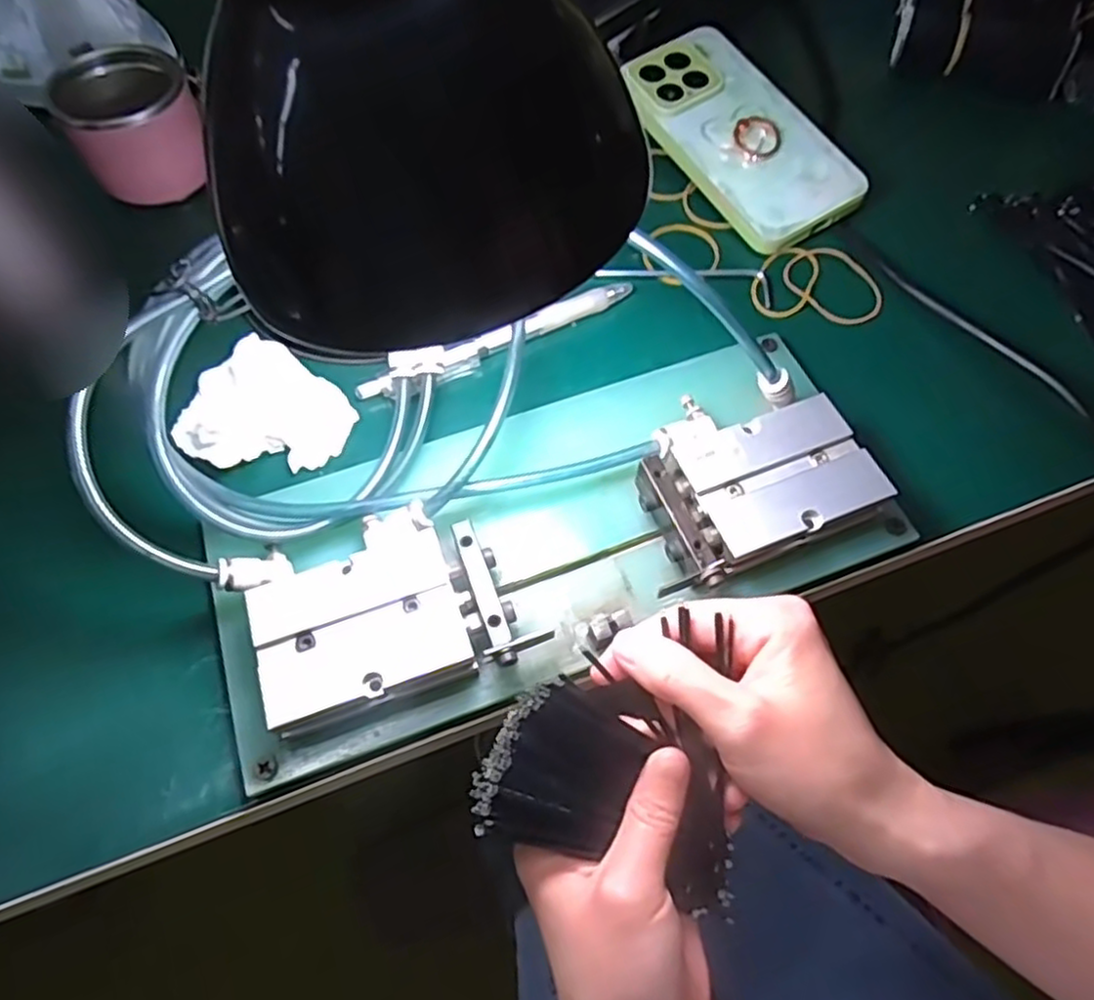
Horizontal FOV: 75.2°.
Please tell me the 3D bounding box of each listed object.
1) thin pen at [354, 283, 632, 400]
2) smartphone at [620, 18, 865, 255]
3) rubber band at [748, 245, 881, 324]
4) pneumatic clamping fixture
[{"bbox_3d":[-0.022,-0.078,0.352,0.146,0.009,0.014,-26,66,-13],"label":"thin pen"},{"bbox_3d":[0.109,-0.211,0.406,0.075,0.012,0.152,-30,72,-8],"label":"smartphone"},{"bbox_3d":[0.142,-0.115,0.375,0.066,0.004,0.051,8,63,4],"label":"rubber band"},{"bbox_3d":[0.003,0.009,0.291,0.264,0.034,0.114,-19,64,-10],"label":"pneumatic clamping fixture"}]

